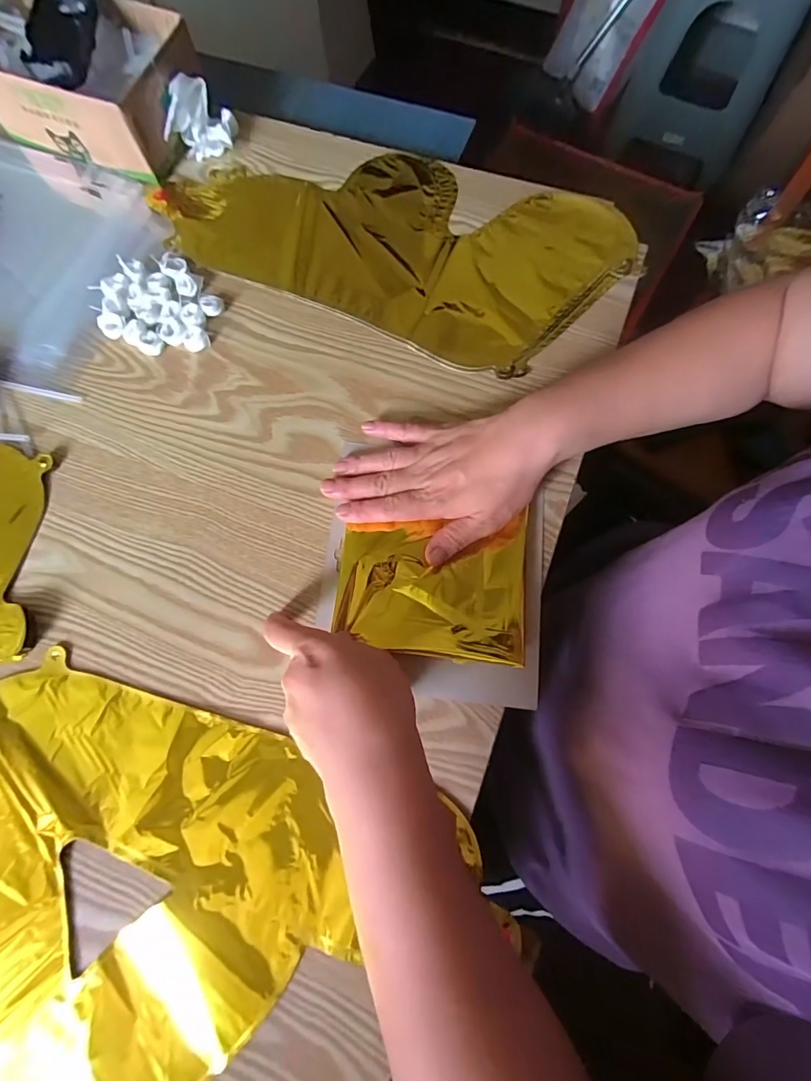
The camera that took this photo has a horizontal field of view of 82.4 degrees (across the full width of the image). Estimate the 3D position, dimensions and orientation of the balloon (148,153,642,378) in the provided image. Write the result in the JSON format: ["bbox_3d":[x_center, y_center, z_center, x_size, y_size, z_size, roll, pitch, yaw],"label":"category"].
[{"bbox_3d":[-0.014,-0.289,0.432,0.412,0.012,0.203,23,76,8],"label":"balloon"}]

